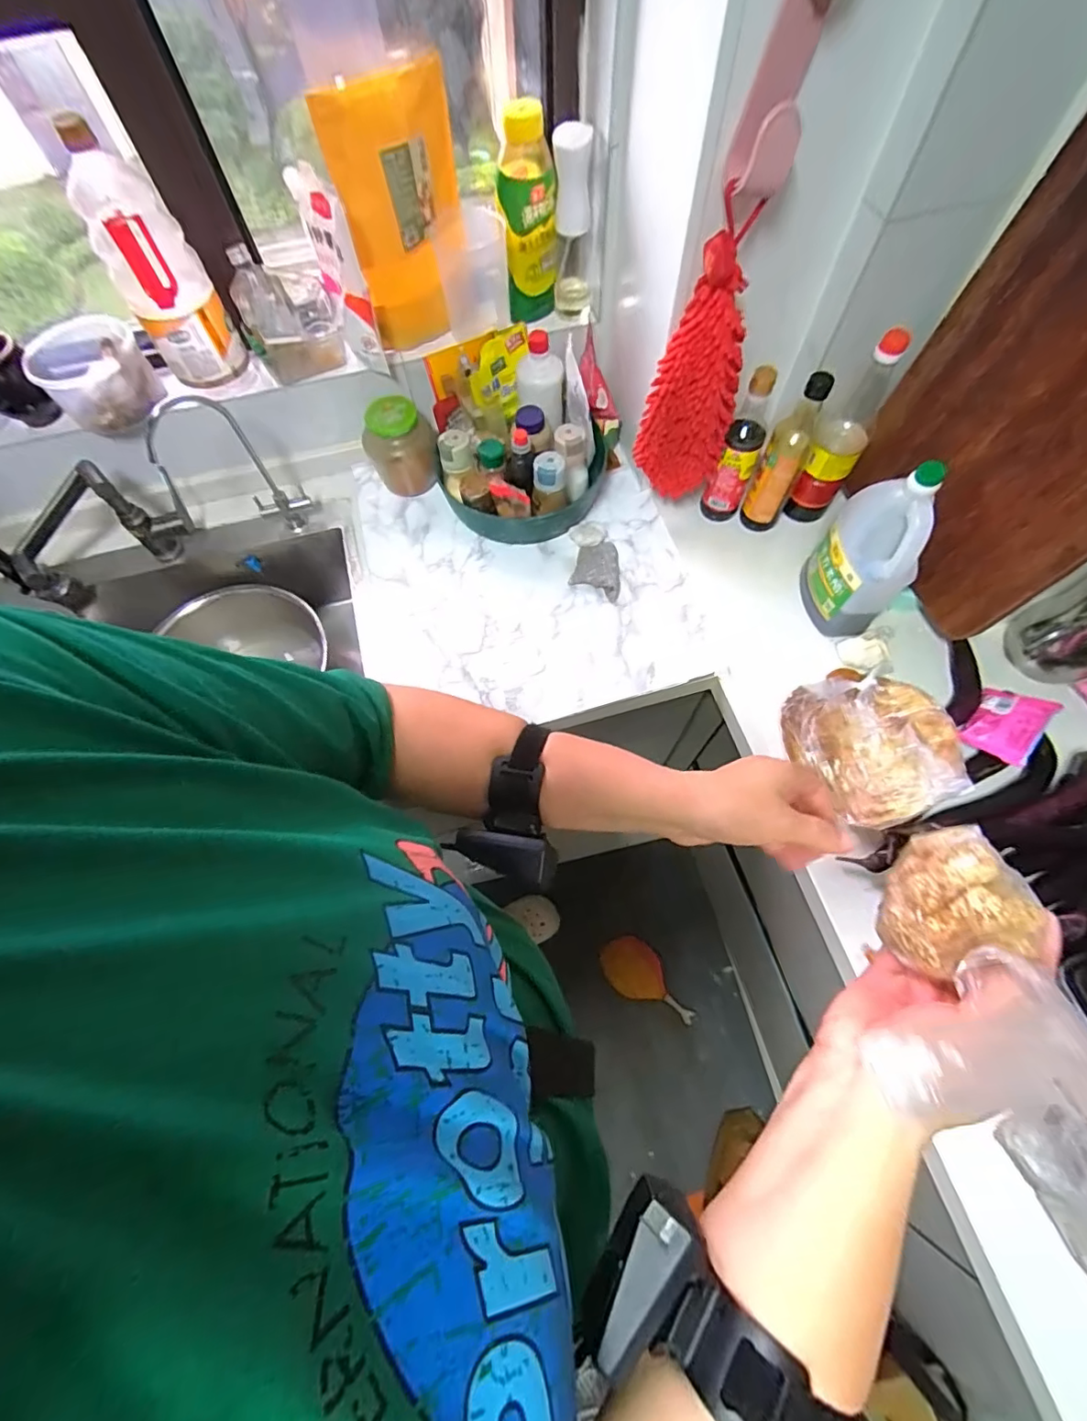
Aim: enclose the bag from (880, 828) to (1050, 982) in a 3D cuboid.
[{"bbox_3d":[0.241,0.113,0.317,0.061,0.056,0.071,-19,68,-6],"label":"bag"}]

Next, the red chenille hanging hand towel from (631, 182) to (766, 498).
[{"bbox_3d":[0.199,-0.434,0.705,0.115,0.334,0.054,2,67,3],"label":"red chenille hanging hand towel"}]

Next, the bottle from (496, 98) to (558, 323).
[{"bbox_3d":[-0.021,-0.689,0.753,0.076,0.228,0.088,-4,67,0],"label":"bottle"}]

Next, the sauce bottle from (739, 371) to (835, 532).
[{"bbox_3d":[0.349,-0.360,0.780,0.060,0.247,0.047,29,71,13],"label":"sauce bottle"}]

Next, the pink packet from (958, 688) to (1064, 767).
[{"bbox_3d":[0.611,0.017,0.699,0.103,0.016,0.076,-46,45,-14],"label":"pink packet"}]

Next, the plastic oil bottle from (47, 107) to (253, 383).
[{"bbox_3d":[-0.501,-0.570,0.685,0.106,0.242,0.095,-34,70,-12],"label":"plastic oil bottle"}]

